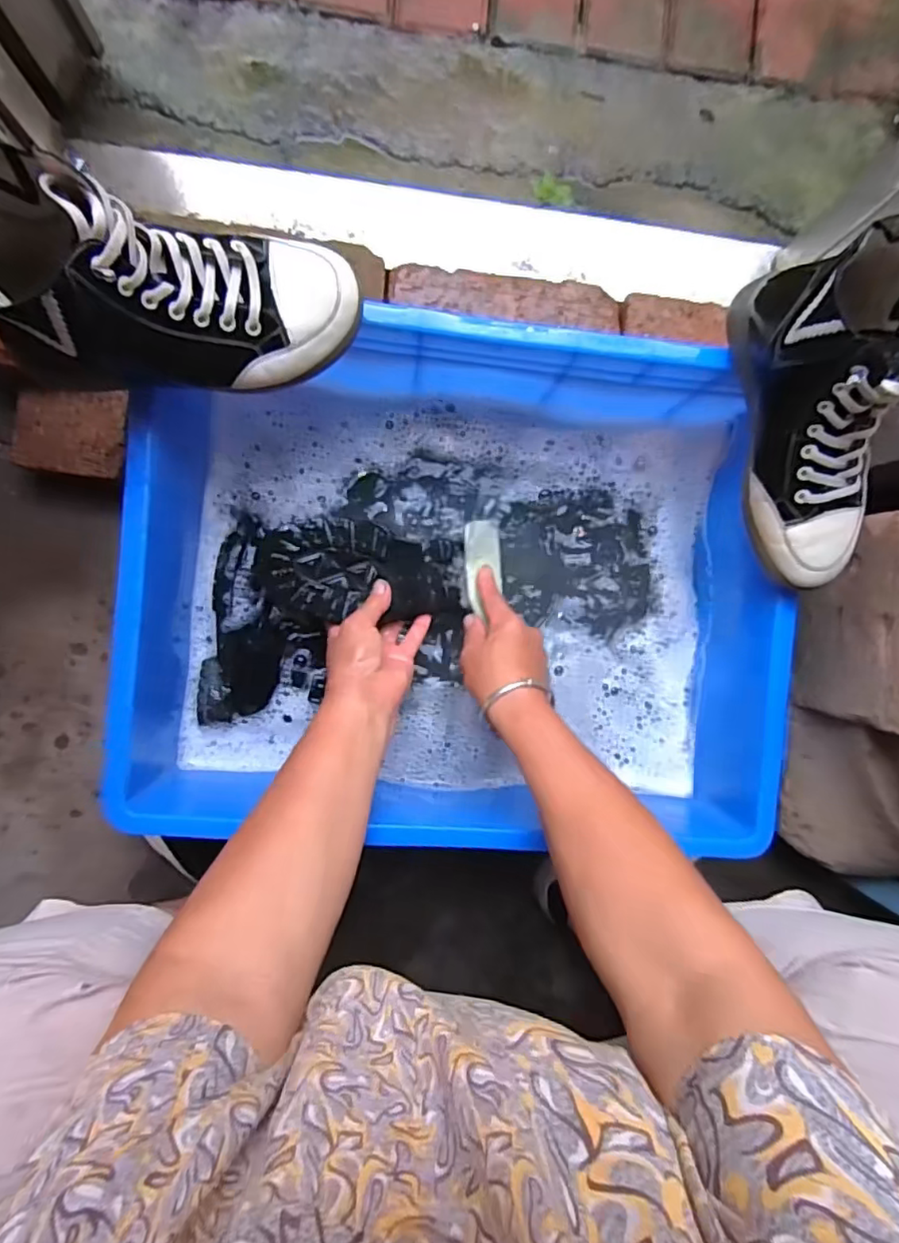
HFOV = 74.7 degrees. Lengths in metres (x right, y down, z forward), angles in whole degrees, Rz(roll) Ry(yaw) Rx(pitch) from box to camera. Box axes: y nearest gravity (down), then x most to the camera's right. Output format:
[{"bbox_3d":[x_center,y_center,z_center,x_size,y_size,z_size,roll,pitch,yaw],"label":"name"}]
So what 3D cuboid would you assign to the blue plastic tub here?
[{"bbox_3d":[0.012,-0.026,0.520,0.517,0.136,0.404,2,90,-5],"label":"blue plastic tub"}]

